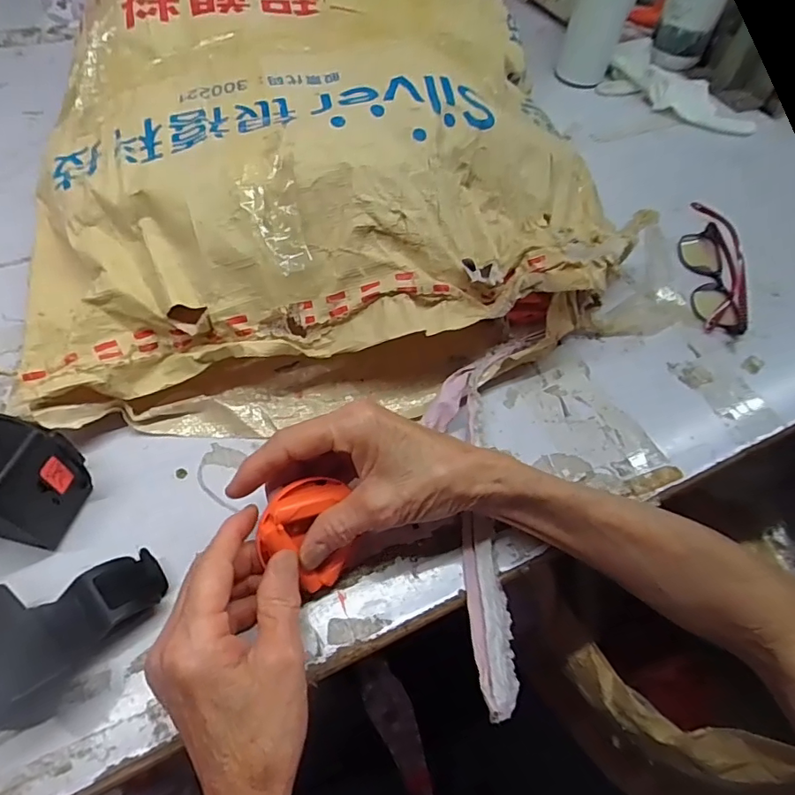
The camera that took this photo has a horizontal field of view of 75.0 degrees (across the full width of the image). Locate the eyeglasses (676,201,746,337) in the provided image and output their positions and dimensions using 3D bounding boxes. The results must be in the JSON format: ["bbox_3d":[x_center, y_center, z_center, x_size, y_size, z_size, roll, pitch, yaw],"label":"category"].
[{"bbox_3d":[0.281,-0.117,0.455,0.044,0.042,0.139,11,56,3],"label":"eyeglasses"}]

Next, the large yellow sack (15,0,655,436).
[{"bbox_3d":[-0.045,-0.228,0.445,0.429,0.152,0.489,-4,57,-8],"label":"large yellow sack"}]

